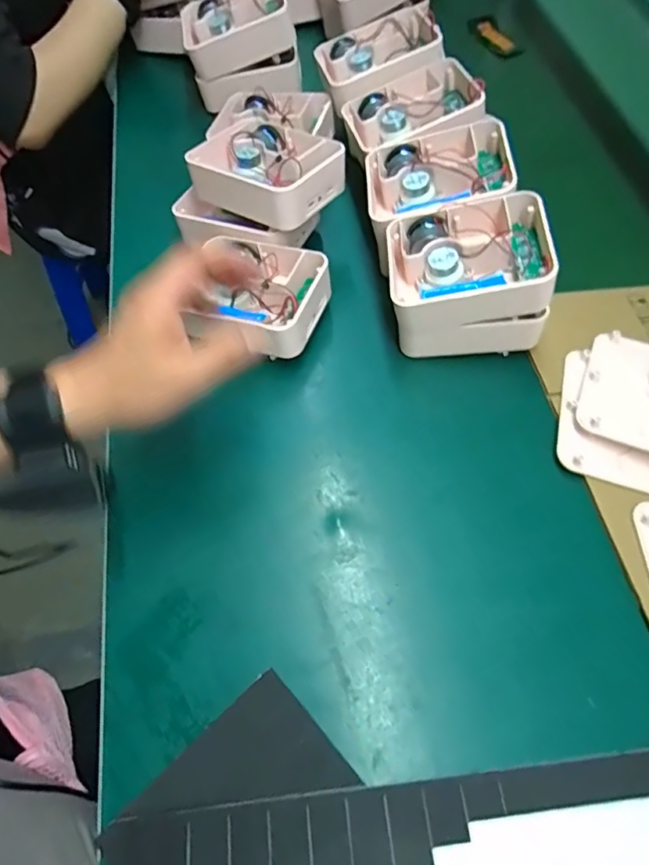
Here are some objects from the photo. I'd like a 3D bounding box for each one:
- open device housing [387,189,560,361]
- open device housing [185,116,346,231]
[{"bbox_3d":[0.122,-0.133,0.461,0.133,0.106,0.103,-1,61,1],"label":"open device housing"},{"bbox_3d":[-0.051,-0.255,0.487,0.127,0.035,0.113,36,66,16],"label":"open device housing"}]

